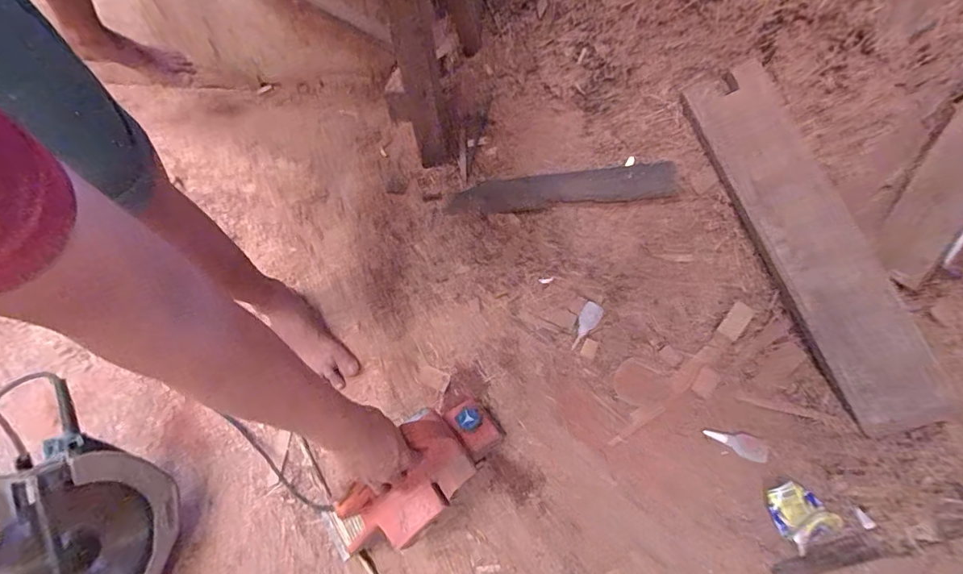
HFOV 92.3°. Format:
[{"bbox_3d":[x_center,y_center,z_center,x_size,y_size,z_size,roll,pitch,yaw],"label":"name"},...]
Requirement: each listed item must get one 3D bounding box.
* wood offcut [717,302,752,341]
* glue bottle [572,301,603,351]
[{"bbox_3d":[0.462,0.062,0.841,0.035,0.012,0.077,37,66,21],"label":"wood offcut"},{"bbox_3d":[0.188,0.069,0.849,0.036,0.013,0.094,32,65,19],"label":"glue bottle"}]

